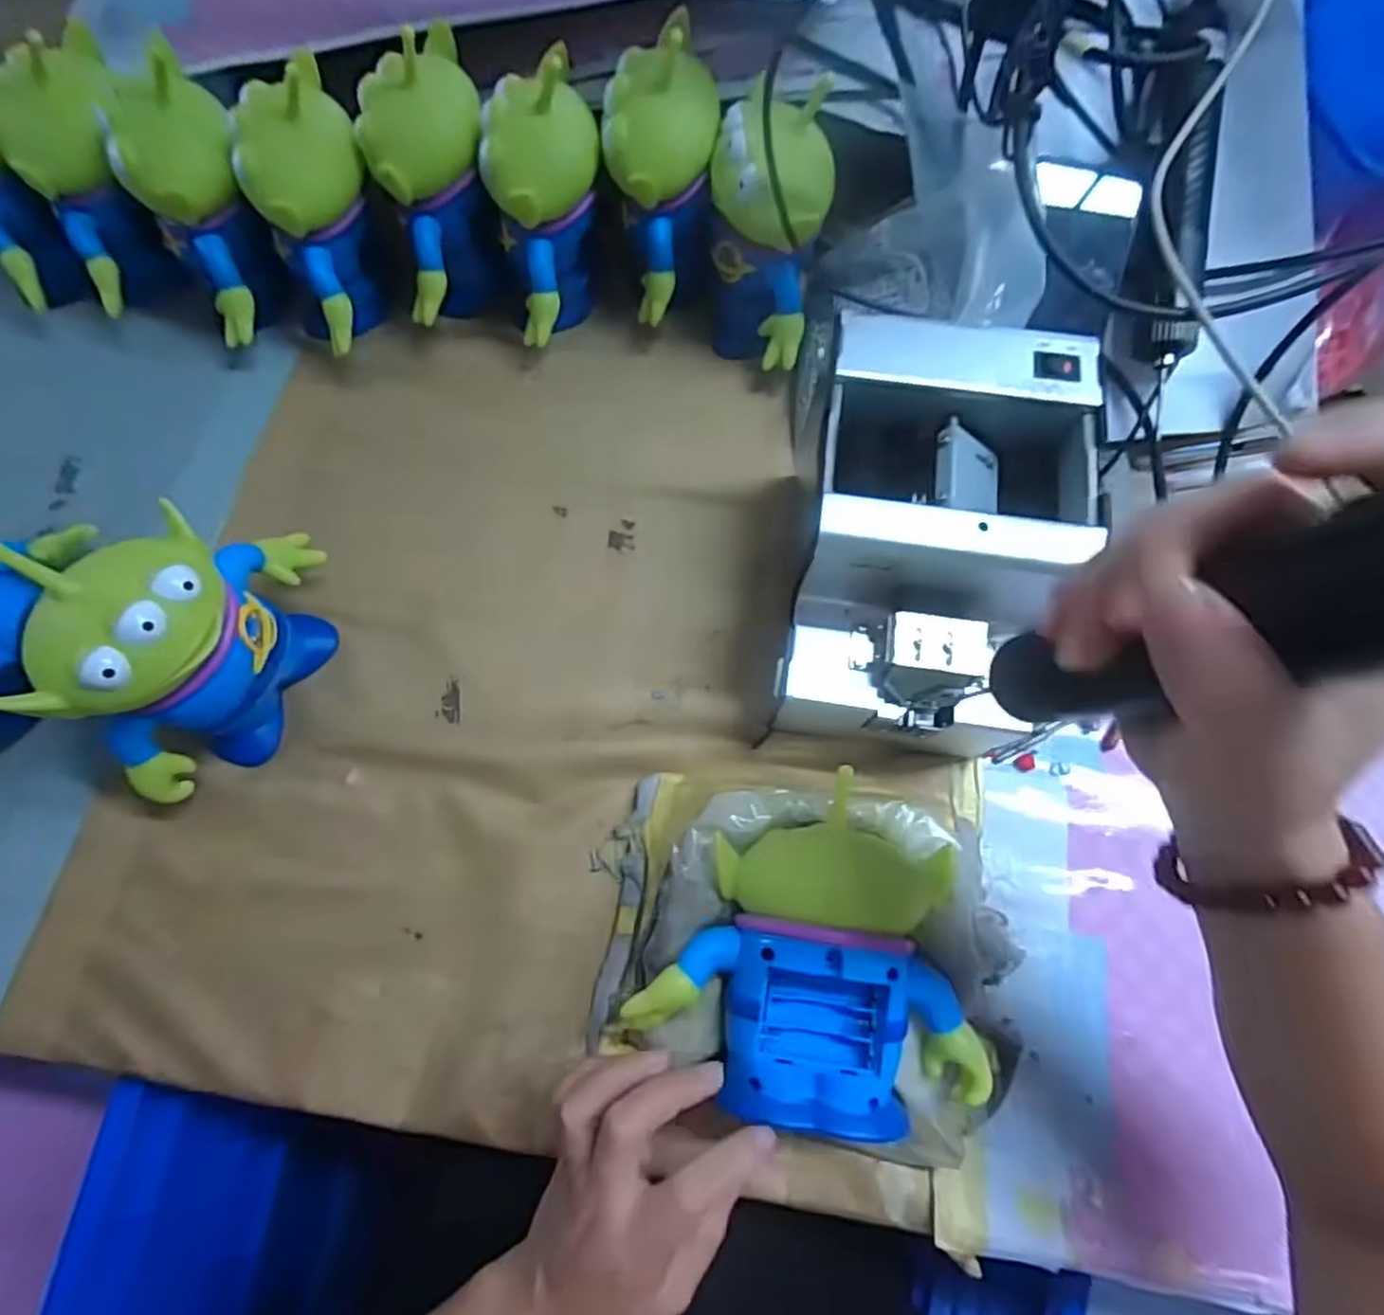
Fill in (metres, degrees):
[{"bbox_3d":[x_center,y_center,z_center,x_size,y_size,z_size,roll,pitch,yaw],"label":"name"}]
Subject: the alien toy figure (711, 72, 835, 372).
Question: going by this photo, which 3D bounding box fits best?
[{"bbox_3d":[0.046,-0.273,0.448,0.075,0.120,0.136,5,72,1],"label":"alien toy figure"}]

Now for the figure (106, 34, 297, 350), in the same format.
[{"bbox_3d":[-0.307,-0.284,0.431,0.070,0.145,0.067,-13,38,-5],"label":"figure"}]

